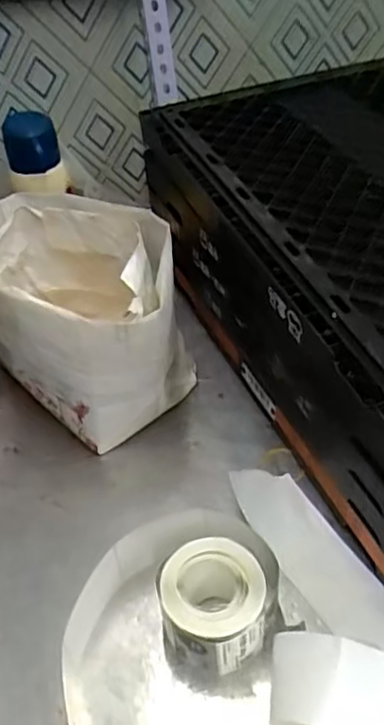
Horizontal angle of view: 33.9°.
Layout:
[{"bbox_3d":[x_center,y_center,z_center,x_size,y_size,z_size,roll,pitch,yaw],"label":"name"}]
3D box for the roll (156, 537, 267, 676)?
[{"bbox_3d":[0.016,0.193,0.495,0.079,0.069,0.080,-4,45,4],"label":"roll"}]

